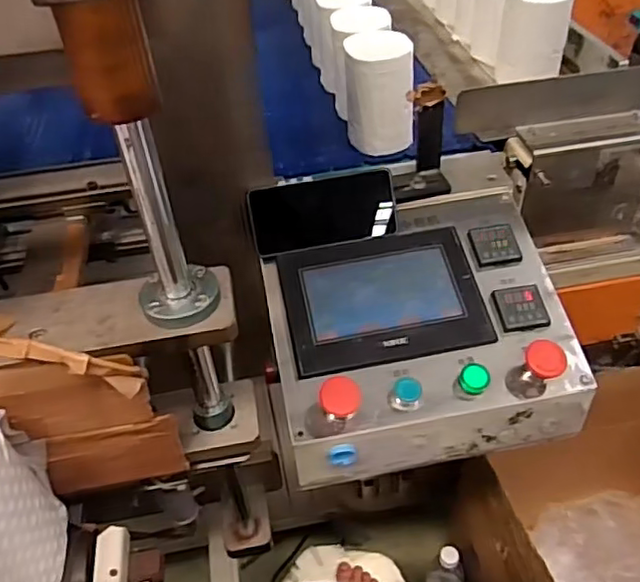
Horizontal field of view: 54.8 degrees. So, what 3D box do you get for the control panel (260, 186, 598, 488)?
[{"bbox_3d":[0.097,0.033,0.682,0.301,0.135,0.266,-10,44,-6],"label":"control panel"}]

